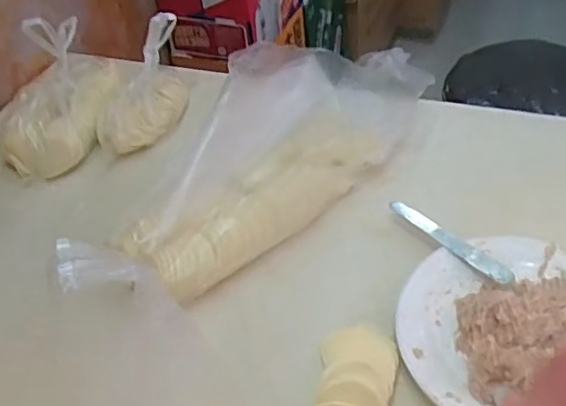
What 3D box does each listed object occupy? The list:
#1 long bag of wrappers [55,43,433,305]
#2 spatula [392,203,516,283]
[{"bbox_3d":[-0.013,-0.063,0.715,0.453,0.119,0.146,-36,52,-25],"label":"long bag of wrappers"},{"bbox_3d":[0.175,0.040,0.656,0.022,0.009,0.150,-37,52,-26],"label":"spatula"}]

